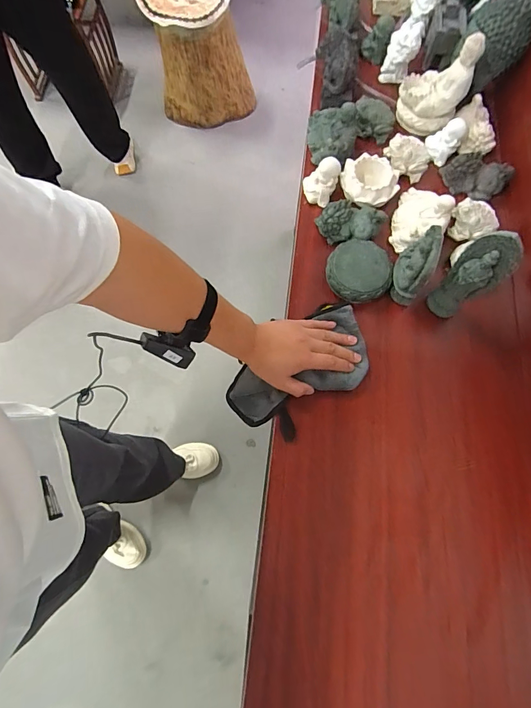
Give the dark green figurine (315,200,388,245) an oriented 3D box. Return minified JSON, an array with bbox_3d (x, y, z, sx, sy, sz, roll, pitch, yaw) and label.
[{"bbox_3d":[0.152,-0.238,0.654,0.116,0.050,0.064,-2,72,-3],"label":"dark green figurine"}]

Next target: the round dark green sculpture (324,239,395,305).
[{"bbox_3d":[0.164,-0.147,0.626,0.111,0.038,0.111,1,72,-2],"label":"round dark green sculpture"}]

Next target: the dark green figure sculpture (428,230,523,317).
[{"bbox_3d":[0.310,-0.117,0.556,0.049,0.159,0.065,-33,76,-12],"label":"dark green figure sculpture"}]

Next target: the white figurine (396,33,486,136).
[{"bbox_3d":[0.328,-0.522,0.700,0.120,0.146,0.087,24,73,5],"label":"white figurine"}]

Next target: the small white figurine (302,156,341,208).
[{"bbox_3d":[0.102,-0.321,0.676,0.063,0.069,0.051,14,72,2],"label":"small white figurine"}]

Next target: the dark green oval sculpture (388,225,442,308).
[{"bbox_3d":[0.240,-0.148,0.589,0.037,0.119,0.095,9,72,1],"label":"dark green oval sculpture"}]

